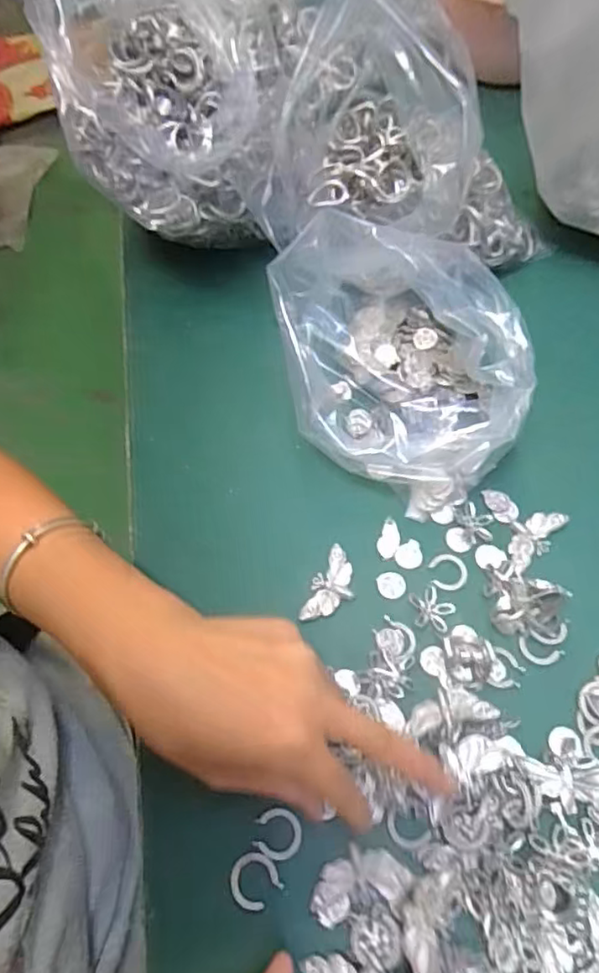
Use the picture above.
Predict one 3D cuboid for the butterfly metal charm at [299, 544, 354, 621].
[{"bbox_3d":[0.018,0.056,0.352,0.022,0.004,0.046,17,66,11],"label":"butterfly metal charm"}]

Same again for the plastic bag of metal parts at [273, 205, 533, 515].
[{"bbox_3d":[0.054,-0.073,0.368,0.125,0.093,0.157,-10,63,-1],"label":"plastic bag of metal parts"}]

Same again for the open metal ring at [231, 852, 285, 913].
[{"bbox_3d":[-0.021,0.181,0.289,0.022,0.004,0.022,0,64,1],"label":"open metal ring"}]

